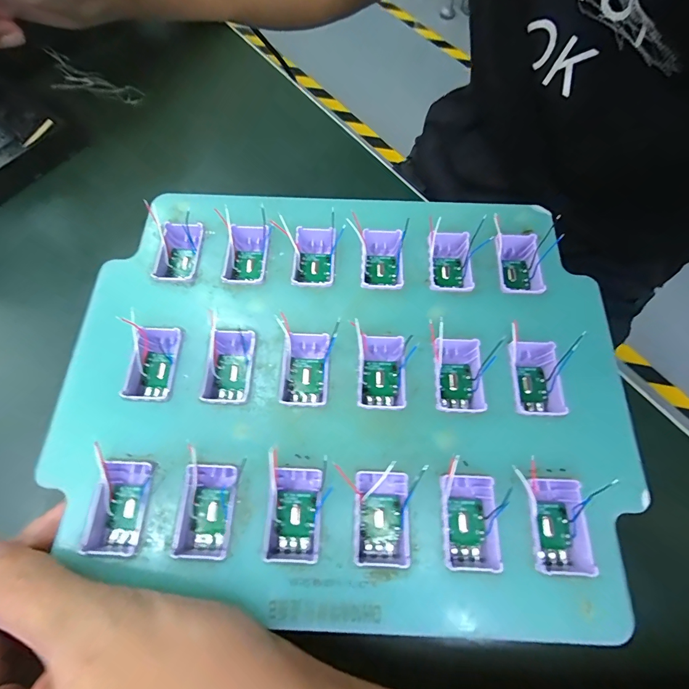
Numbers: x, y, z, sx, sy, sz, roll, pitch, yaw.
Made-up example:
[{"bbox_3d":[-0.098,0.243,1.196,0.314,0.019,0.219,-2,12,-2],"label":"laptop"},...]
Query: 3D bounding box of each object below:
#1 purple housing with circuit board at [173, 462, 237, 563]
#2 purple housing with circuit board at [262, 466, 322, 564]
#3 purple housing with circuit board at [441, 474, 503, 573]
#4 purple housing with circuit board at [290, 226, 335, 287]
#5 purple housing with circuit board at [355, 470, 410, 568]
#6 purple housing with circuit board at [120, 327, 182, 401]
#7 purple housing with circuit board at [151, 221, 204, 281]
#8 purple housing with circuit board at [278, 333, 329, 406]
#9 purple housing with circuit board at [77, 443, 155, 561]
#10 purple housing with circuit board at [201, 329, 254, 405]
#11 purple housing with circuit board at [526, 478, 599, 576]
[{"bbox_3d":[-0.051,0.062,0.133,0.018,0.010,0.032,3,70,0],"label":"purple housing with circuit board"},{"bbox_3d":[-0.018,0.063,0.133,0.018,0.011,0.031,2,70,0],"label":"purple housing with circuit board"},{"bbox_3d":[0.045,0.066,0.133,0.019,0.014,0.031,3,70,0],"label":"purple housing with circuit board"},{"bbox_3d":[-0.015,-0.042,0.174,0.018,0.013,0.035,1,70,0],"label":"purple housing with circuit board"},{"bbox_3d":[0.014,0.065,0.132,0.018,0.012,0.032,1,70,-1],"label":"purple housing with circuit board"},{"bbox_3d":[-0.081,0.009,0.153,0.018,0.011,0.032,5,70,1],"label":"purple housing with circuit board"},{"bbox_3d":[-0.079,-0.043,0.172,0.020,0.011,0.032,1,70,-1],"label":"purple housing with circuit board"},{"bbox_3d":[-0.017,0.011,0.153,0.018,0.013,0.032,2,70,0],"label":"purple housing with circuit board"},{"bbox_3d":[-0.083,0.059,0.132,0.020,0.014,0.034,3,70,0],"label":"purple housing with circuit board"},{"bbox_3d":[-0.049,0.010,0.153,0.018,0.012,0.031,3,70,0],"label":"purple housing with circuit board"},{"bbox_3d":[0.077,0.067,0.132,0.020,0.019,0.031,1,70,-1],"label":"purple housing with circuit board"}]

